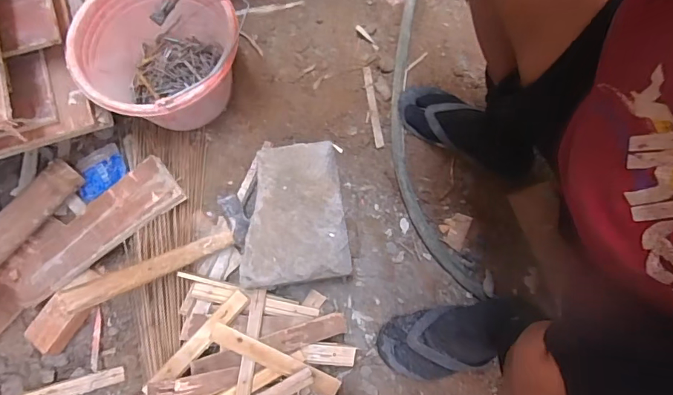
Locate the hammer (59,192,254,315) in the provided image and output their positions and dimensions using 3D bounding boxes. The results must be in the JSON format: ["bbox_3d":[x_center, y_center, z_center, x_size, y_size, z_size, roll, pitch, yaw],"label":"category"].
[{"bbox_3d":[-0.257,0.084,0.662,0.278,0.048,0.069,-27,76,-32],"label":"hammer"}]

